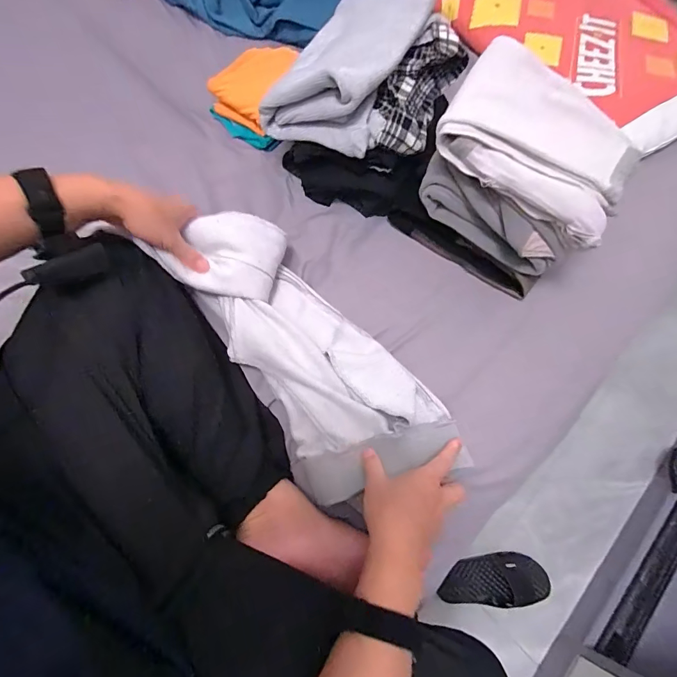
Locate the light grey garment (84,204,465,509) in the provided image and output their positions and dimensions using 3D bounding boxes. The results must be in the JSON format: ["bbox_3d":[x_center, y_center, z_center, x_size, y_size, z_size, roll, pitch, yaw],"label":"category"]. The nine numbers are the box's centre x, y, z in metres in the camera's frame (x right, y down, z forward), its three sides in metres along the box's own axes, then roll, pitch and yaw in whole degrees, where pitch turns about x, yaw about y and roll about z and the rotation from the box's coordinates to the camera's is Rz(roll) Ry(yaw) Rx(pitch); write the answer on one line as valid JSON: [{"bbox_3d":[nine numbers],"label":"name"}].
[{"bbox_3d":[-0.056,0.020,0.492,0.181,0.081,0.404,-40,83,-17],"label":"light grey garment"}]

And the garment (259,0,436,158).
[{"bbox_3d":[0.016,-0.407,0.557,0.171,0.099,0.278,21,67,6],"label":"garment"}]

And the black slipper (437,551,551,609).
[{"bbox_3d":[0.348,0.540,0.846,0.252,0.043,0.102,-6,67,-5],"label":"black slipper"}]

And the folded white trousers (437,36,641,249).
[{"bbox_3d":[0.249,-0.244,0.463,0.235,0.073,0.171,30,69,10],"label":"folded white trousers"}]

